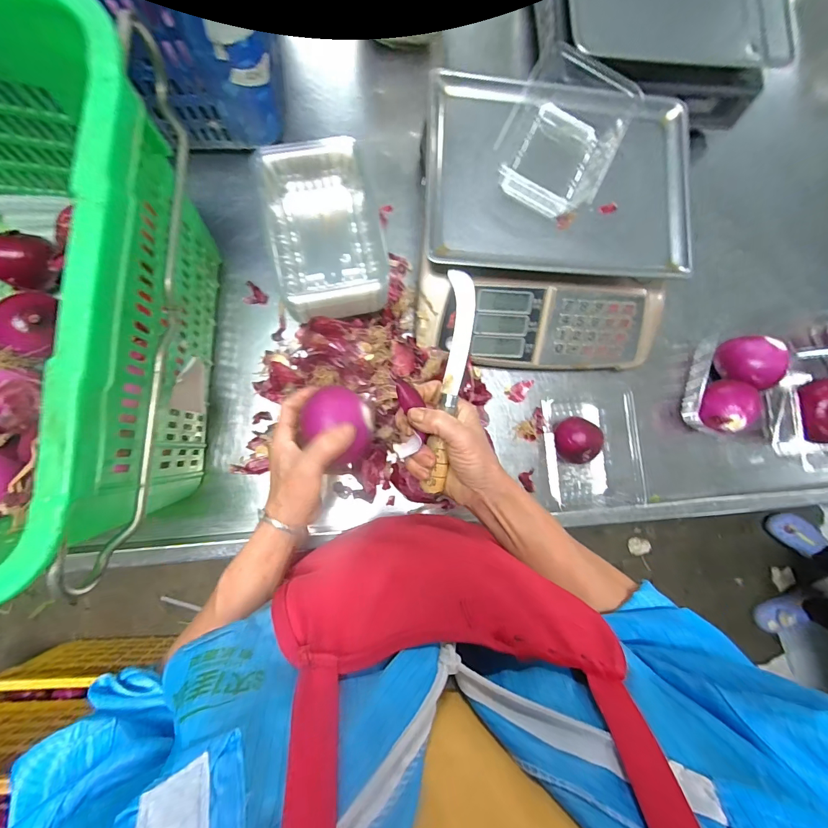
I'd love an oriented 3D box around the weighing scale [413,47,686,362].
[{"bbox_3d":[0.177,-0.247,0.503,0.343,0.133,0.346,2,85,-6],"label":"weighing scale"}]

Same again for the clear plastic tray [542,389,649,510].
[{"bbox_3d":[0.245,0.054,0.557,0.124,0.069,0.156,-4,86,-7],"label":"clear plastic tray"}]

